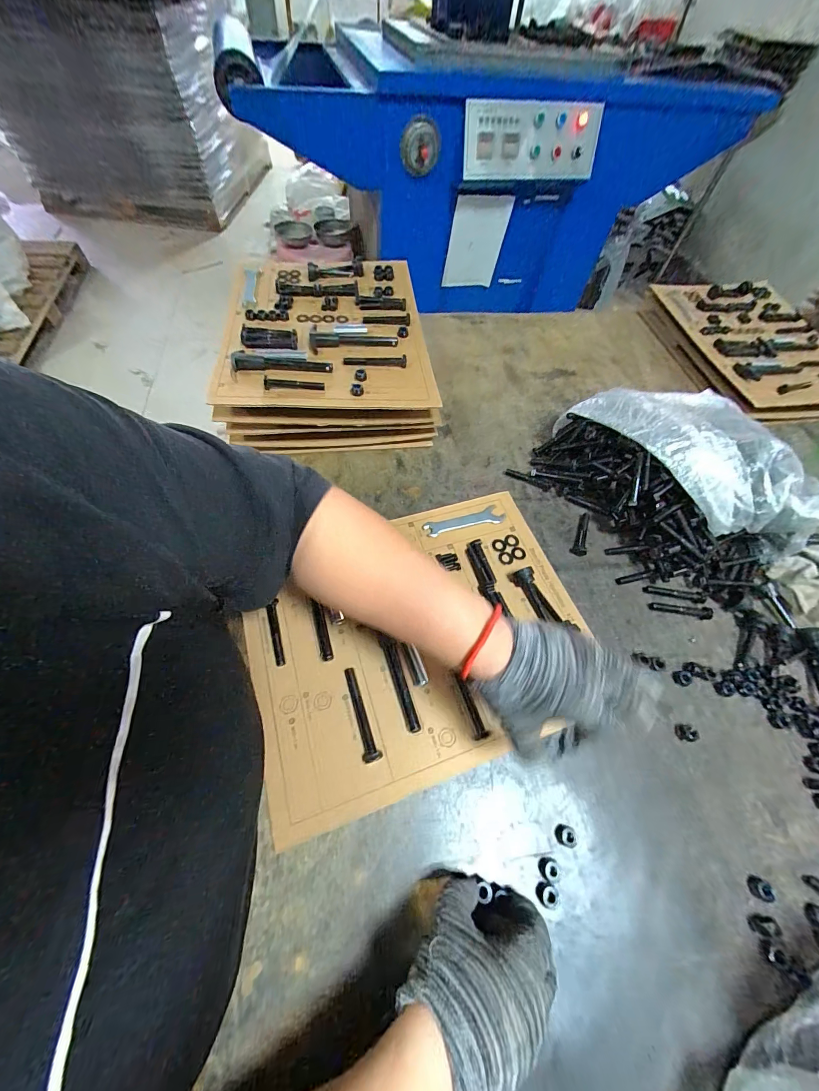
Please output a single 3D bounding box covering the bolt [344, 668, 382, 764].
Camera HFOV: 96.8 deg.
[{"bbox_3d":[-0.050,0.169,0.368,0.015,0.013,0.091,-17,63,-12],"label":"bolt"}]

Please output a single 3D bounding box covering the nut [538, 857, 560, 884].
[{"bbox_3d":[0.124,0.288,0.323,0.016,0.006,0.016,1,61,-2],"label":"nut"}]

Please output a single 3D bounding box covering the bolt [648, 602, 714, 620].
[{"bbox_3d":[0.343,0.081,0.459,0.075,0.010,0.015,10,59,1],"label":"bolt"}]

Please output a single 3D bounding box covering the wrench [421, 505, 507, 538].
[{"bbox_3d":[0.076,-0.032,0.498,0.113,0.004,0.028,-16,63,-11],"label":"wrench"}]

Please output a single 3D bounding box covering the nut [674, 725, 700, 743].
[{"bbox_3d":[0.297,0.200,0.388,0.018,0.011,0.017,17,60,6],"label":"nut"}]

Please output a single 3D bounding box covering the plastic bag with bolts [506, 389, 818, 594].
[{"bbox_3d":[0.359,-0.095,0.496,0.282,0.120,0.326,-29,66,-17],"label":"plastic bag with bolts"}]

